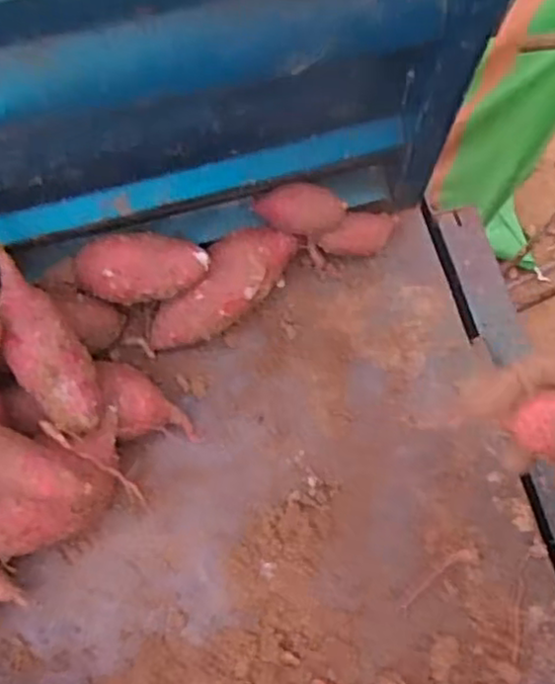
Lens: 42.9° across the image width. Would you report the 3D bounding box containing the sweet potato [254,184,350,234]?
[{"bbox_3d":[0.015,-0.099,0.527,0.065,0.035,0.028,14,74,2],"label":"sweet potato"}]

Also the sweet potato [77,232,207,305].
[{"bbox_3d":[-0.097,-0.054,0.505,0.092,0.035,0.042,-4,74,-3],"label":"sweet potato"}]

